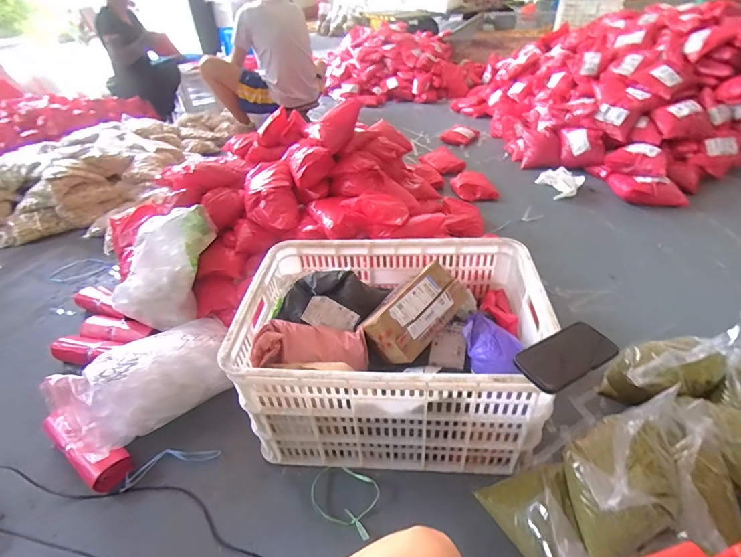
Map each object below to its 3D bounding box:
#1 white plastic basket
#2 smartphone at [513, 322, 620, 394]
[{"bbox_3d":[0.051,0.157,0.891,0.585,0.321,0.407,1,39,6],"label":"white plastic basket"},{"bbox_3d":[0.316,0.123,0.633,0.160,0.015,0.078,-21,42,-21],"label":"smartphone"}]

